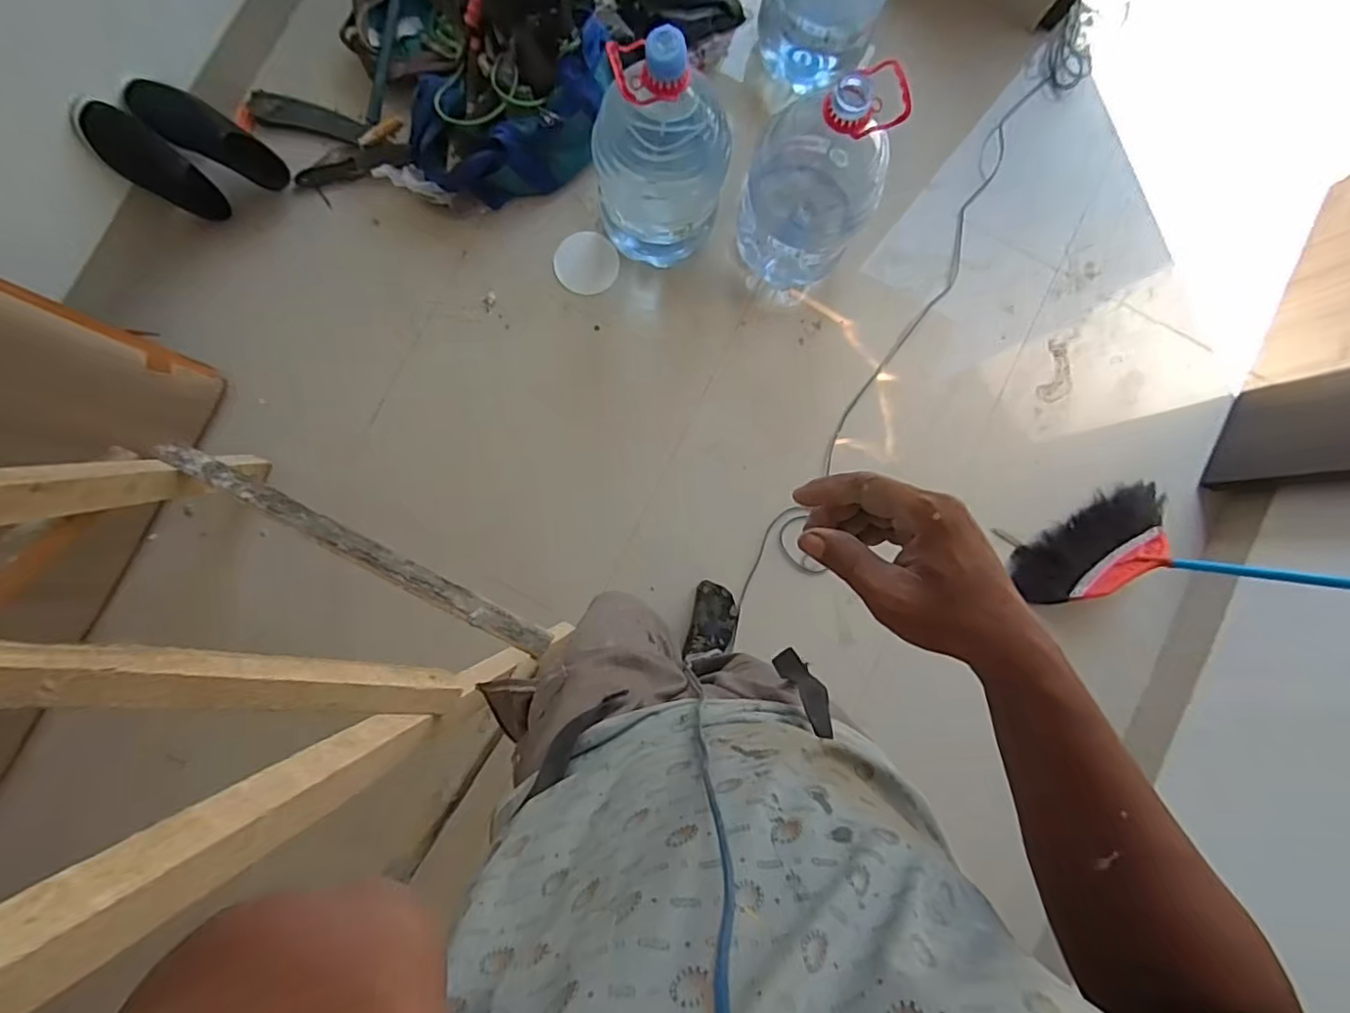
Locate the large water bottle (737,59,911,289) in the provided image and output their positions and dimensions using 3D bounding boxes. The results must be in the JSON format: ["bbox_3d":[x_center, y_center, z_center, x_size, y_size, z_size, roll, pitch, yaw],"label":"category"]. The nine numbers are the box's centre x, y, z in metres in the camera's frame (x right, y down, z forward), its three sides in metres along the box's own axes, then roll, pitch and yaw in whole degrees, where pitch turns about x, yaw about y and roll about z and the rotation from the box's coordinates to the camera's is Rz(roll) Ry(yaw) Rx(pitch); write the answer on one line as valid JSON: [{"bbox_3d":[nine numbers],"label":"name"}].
[{"bbox_3d":[0.269,-0.611,1.128,0.228,0.452,0.242,0,88,-4],"label":"large water bottle"}]

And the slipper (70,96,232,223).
[{"bbox_3d":[-0.972,-0.634,1.132,0.055,0.257,0.095,33,86,27],"label":"slipper"}]

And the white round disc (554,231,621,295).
[{"bbox_3d":[-0.193,-0.532,1.322,0.129,0.013,0.129,-2,100,-11],"label":"white round disc"}]

